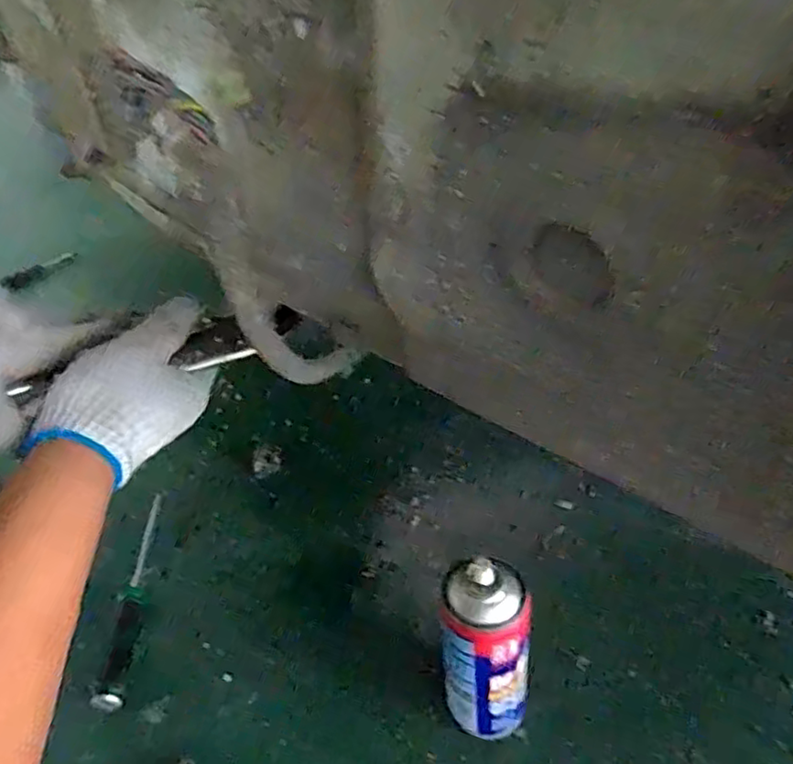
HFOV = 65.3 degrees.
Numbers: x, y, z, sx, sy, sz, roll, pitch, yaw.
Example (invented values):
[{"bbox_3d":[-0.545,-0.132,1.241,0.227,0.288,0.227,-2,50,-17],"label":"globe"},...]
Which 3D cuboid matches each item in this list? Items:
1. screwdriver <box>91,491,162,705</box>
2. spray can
[{"bbox_3d":[-0.265,0.204,0.622,0.028,0.019,0.248,-7,38,-5],"label":"screwdriver"},{"bbox_3d":[0.069,0.207,0.478,0.069,0.179,0.062,7,39,13],"label":"spray can"}]

